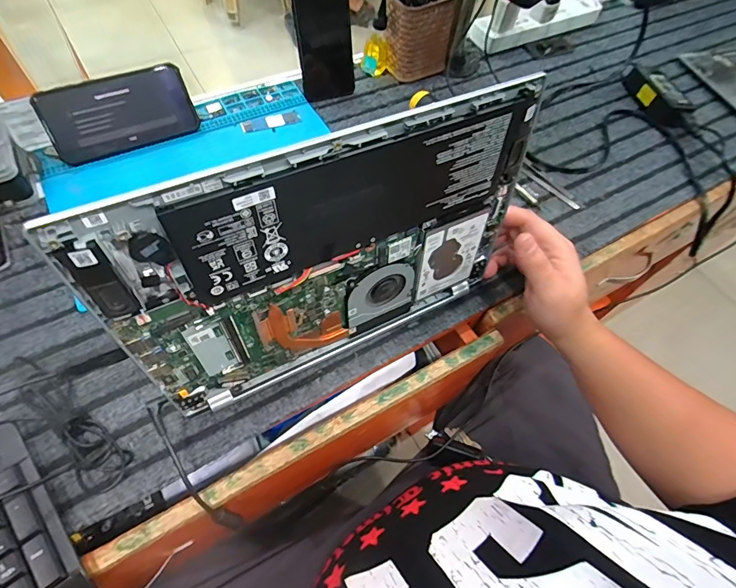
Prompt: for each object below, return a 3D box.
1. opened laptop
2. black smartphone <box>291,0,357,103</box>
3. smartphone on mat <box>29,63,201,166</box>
[{"bbox_3d":[-0.021,-0.023,0.327,0.317,0.222,0.014,-23,56,-16],"label":"opened laptop"},{"bbox_3d":[-0.056,-0.341,0.553,0.078,0.156,0.014,-14,39,-12],"label":"black smartphone"},{"bbox_3d":[-0.294,-0.216,0.503,0.161,0.082,0.007,-25,26,-17],"label":"smartphone on mat"}]

